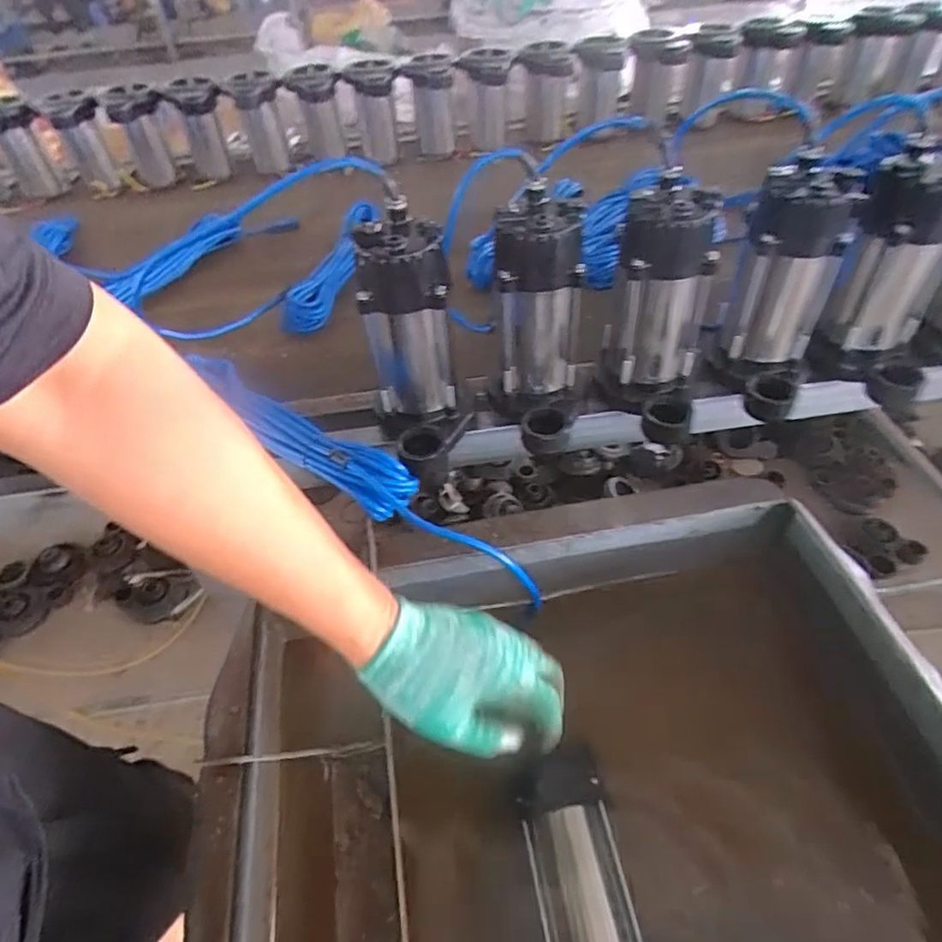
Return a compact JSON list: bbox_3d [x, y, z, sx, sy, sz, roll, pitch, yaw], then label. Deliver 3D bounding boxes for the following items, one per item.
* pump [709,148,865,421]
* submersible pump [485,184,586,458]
[{"bbox_3d":[0.340,-0.193,0.660,0.103,0.231,0.128,18,50,21],"label":"pump"},{"bbox_3d":[0.067,-0.156,0.646,0.100,0.228,0.155,-1,46,4],"label":"submersible pump"}]

